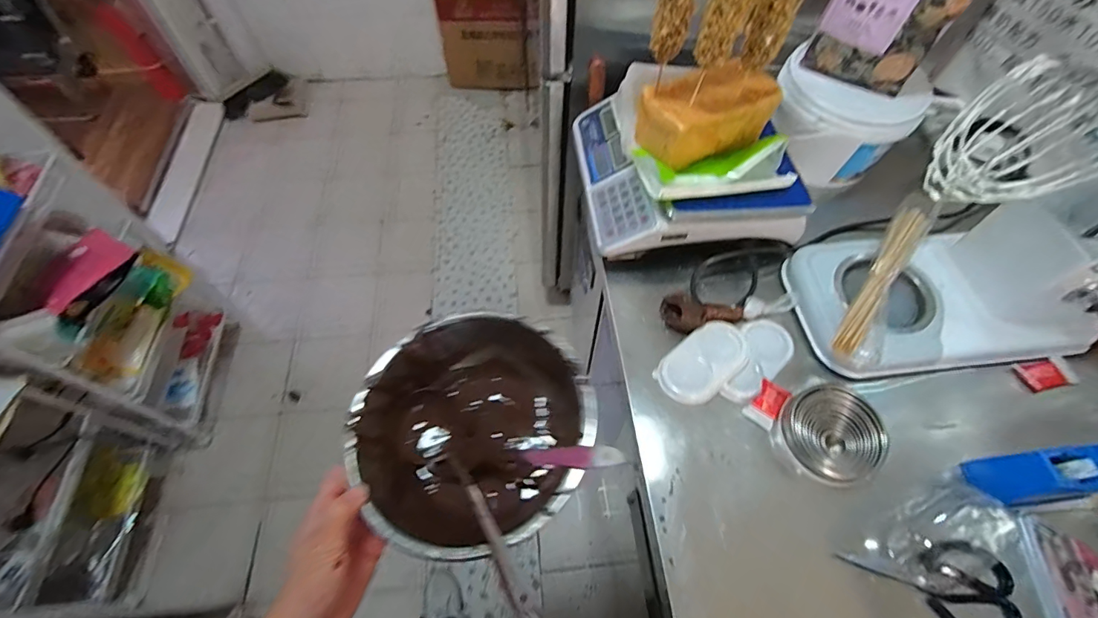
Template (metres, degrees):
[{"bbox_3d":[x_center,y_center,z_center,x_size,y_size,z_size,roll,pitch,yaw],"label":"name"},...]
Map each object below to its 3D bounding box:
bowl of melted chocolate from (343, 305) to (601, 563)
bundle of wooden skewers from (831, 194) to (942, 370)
[{"bbox_3d":[-0.069,0.110,0.425,0.198,0.100,0.201,0,60,-1],"label":"bowl of melted chocolate"},{"bbox_3d":[0.500,-0.054,0.686,0.065,0.038,0.317,31,64,16],"label":"bundle of wooden skewers"}]

